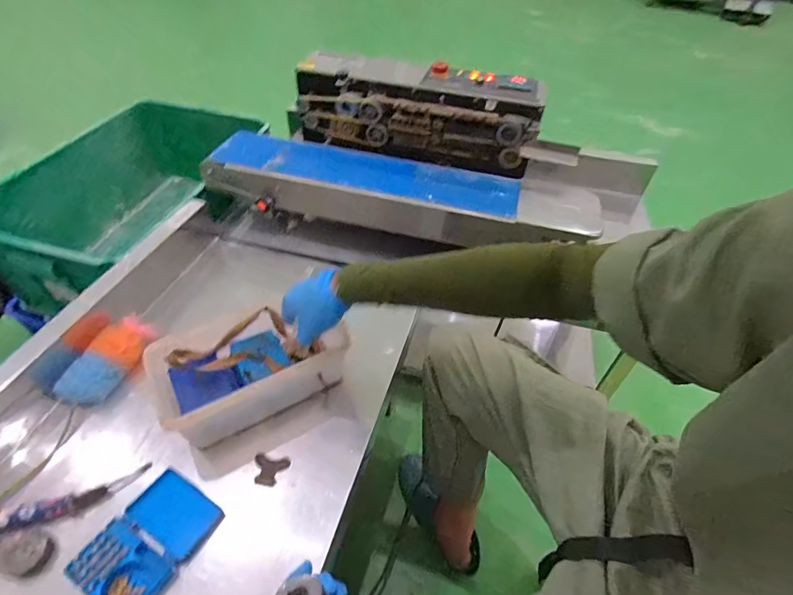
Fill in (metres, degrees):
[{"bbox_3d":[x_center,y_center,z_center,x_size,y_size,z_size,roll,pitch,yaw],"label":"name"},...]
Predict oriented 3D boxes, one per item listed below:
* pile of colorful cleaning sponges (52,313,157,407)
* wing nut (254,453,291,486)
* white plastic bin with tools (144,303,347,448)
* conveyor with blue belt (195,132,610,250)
[{"bbox_3d":[-0.457,0.098,0.677,0.053,0.054,0.150,18,48,13],"label":"pile of colorful cleaning sponges"},{"bbox_3d":[-0.181,0.241,0.597,0.048,0.019,0.042,11,47,7],"label":"wing nut"},{"bbox_3d":[-0.209,0.108,0.644,0.253,0.119,0.137,-22,52,-23],"label":"white plastic bin with tools"},{"bbox_3d":[0.000,-0.218,0.884,0.771,0.093,0.176,11,47,6],"label":"conveyor with blue belt"}]

